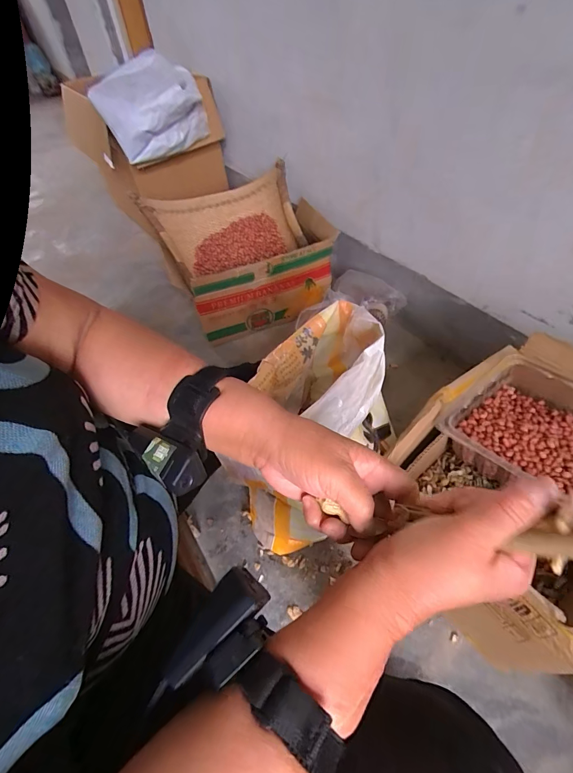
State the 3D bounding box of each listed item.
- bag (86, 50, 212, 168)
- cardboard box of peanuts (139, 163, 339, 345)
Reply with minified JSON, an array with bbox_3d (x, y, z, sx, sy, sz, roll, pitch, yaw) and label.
[{"bbox_3d":[-0.480,-0.986,1.269,0.318,0.235,0.244,-31,54,-21],"label":"bag"},{"bbox_3d":[-0.163,-0.431,1.188,0.471,0.263,0.468,-18,51,-11],"label":"cardboard box of peanuts"}]

